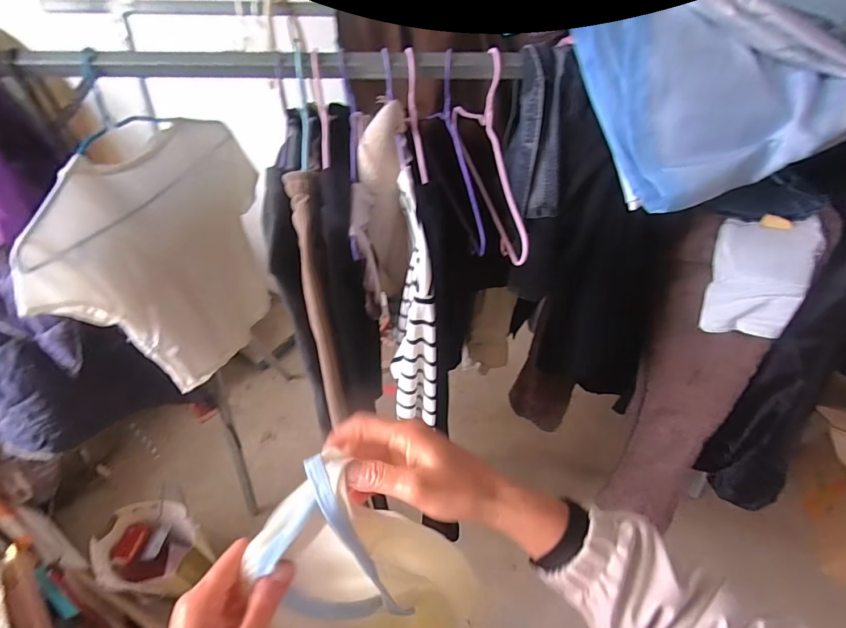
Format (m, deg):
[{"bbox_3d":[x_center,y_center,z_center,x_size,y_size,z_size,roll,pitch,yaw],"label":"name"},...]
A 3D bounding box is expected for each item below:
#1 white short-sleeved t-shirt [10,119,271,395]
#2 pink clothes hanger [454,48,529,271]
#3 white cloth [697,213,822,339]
[{"bbox_3d":[-0.483,-0.087,0.891,0.030,0.496,0.471,17,46,18],"label":"white short-sleeved t-shirt"},{"bbox_3d":[0.109,-0.301,0.737,0.032,0.242,0.451,-5,44,-5],"label":"pink clothes hanger"},{"bbox_3d":[0.532,-0.053,0.695,0.023,0.184,0.133,-14,19,-34],"label":"white cloth"}]

